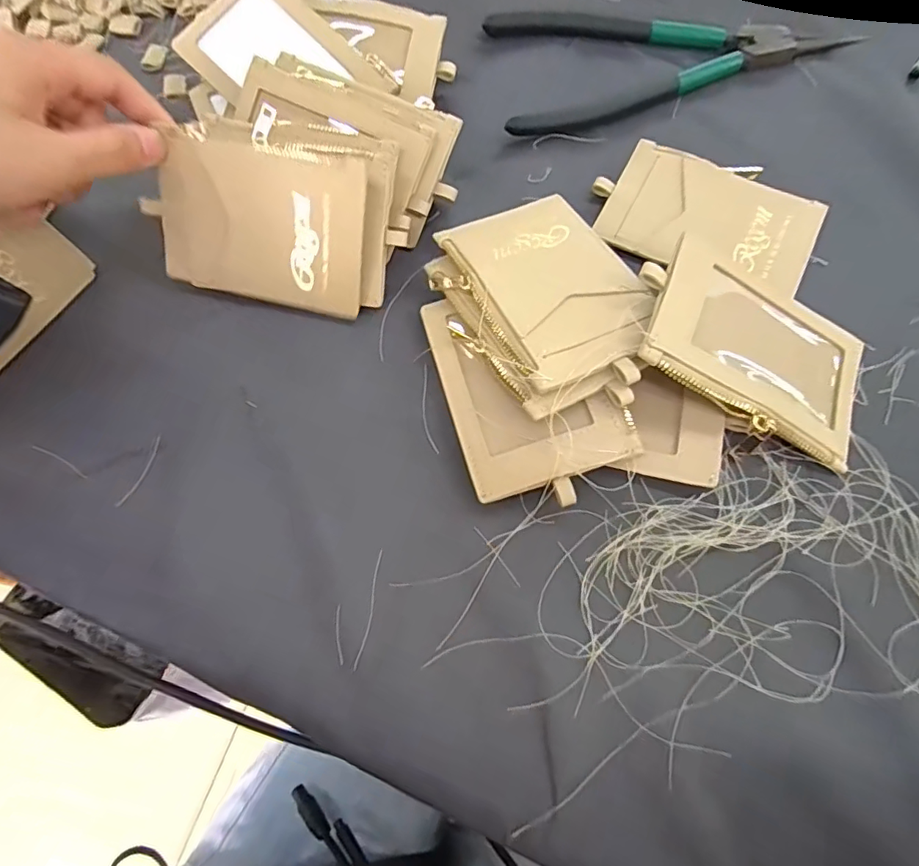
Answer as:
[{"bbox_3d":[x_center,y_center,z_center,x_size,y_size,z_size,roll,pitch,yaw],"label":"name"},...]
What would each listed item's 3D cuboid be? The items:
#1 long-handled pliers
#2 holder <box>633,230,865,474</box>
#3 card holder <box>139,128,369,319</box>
[{"bbox_3d":[0.135,-0.251,0.342,0.221,0.011,0.117,-8,67,-1],"label":"long-handled pliers"},{"bbox_3d":[0.135,-0.039,0.244,0.114,0.013,0.083,29,68,-10],"label":"holder"},{"bbox_3d":[-0.102,-0.104,0.267,0.111,0.072,0.005,13,31,7],"label":"card holder"}]

